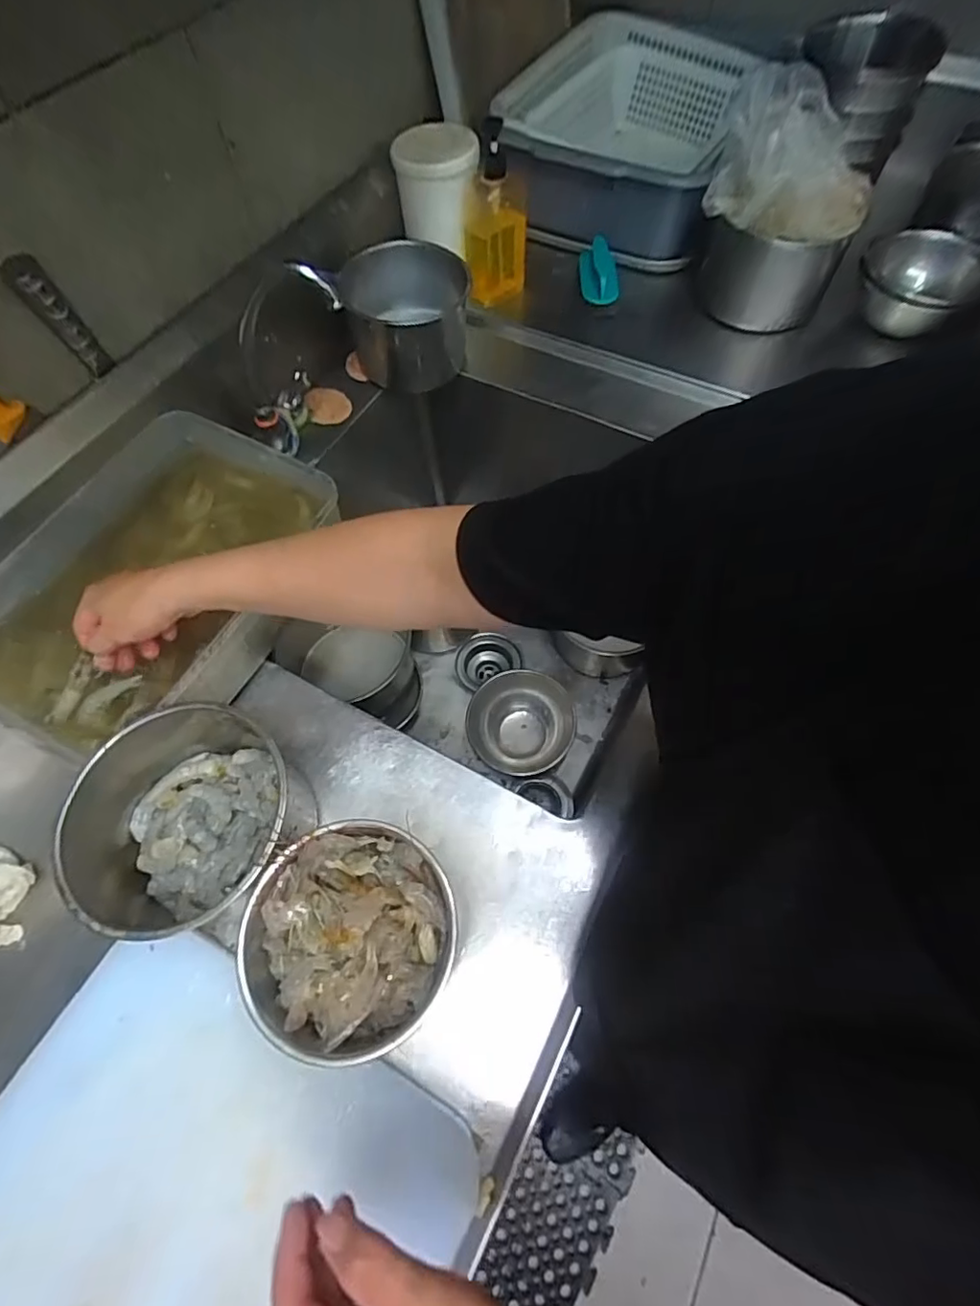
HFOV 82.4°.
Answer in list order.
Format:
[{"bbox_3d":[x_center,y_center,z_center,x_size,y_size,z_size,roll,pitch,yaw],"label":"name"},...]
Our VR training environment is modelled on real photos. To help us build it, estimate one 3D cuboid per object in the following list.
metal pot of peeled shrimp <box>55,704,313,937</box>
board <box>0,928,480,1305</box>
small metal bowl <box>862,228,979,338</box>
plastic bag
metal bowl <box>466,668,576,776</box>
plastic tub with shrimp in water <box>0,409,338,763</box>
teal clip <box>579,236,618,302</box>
[{"bbox_3d":[-0.253,0.152,0.479,0.177,0.111,0.166,0,63,1],"label":"metal pot of peeled shrimp"},{"bbox_3d":[-0.243,0.442,0.372,0.341,0.030,0.390,25,64,13],"label":"board"},{"bbox_3d":[0.588,-0.510,0.770,0.124,0.075,0.126,0,63,1],"label":"small metal bowl"},{"bbox_3d":[0.379,-0.611,0.688,0.181,0.119,0.139,-2,63,0],"label":"plastic bag"},{"bbox_3d":[0.047,0.123,0.906,0.161,0.081,0.148,0,63,1],"label":"metal bowl"},{"bbox_3d":[-0.345,-0.078,0.583,0.248,0.089,0.355,24,66,13],"label":"plastic tub with shrimp in water"},{"bbox_3d":[0.162,-0.573,0.837,0.053,0.037,0.107,1,63,2],"label":"teal clip"}]

